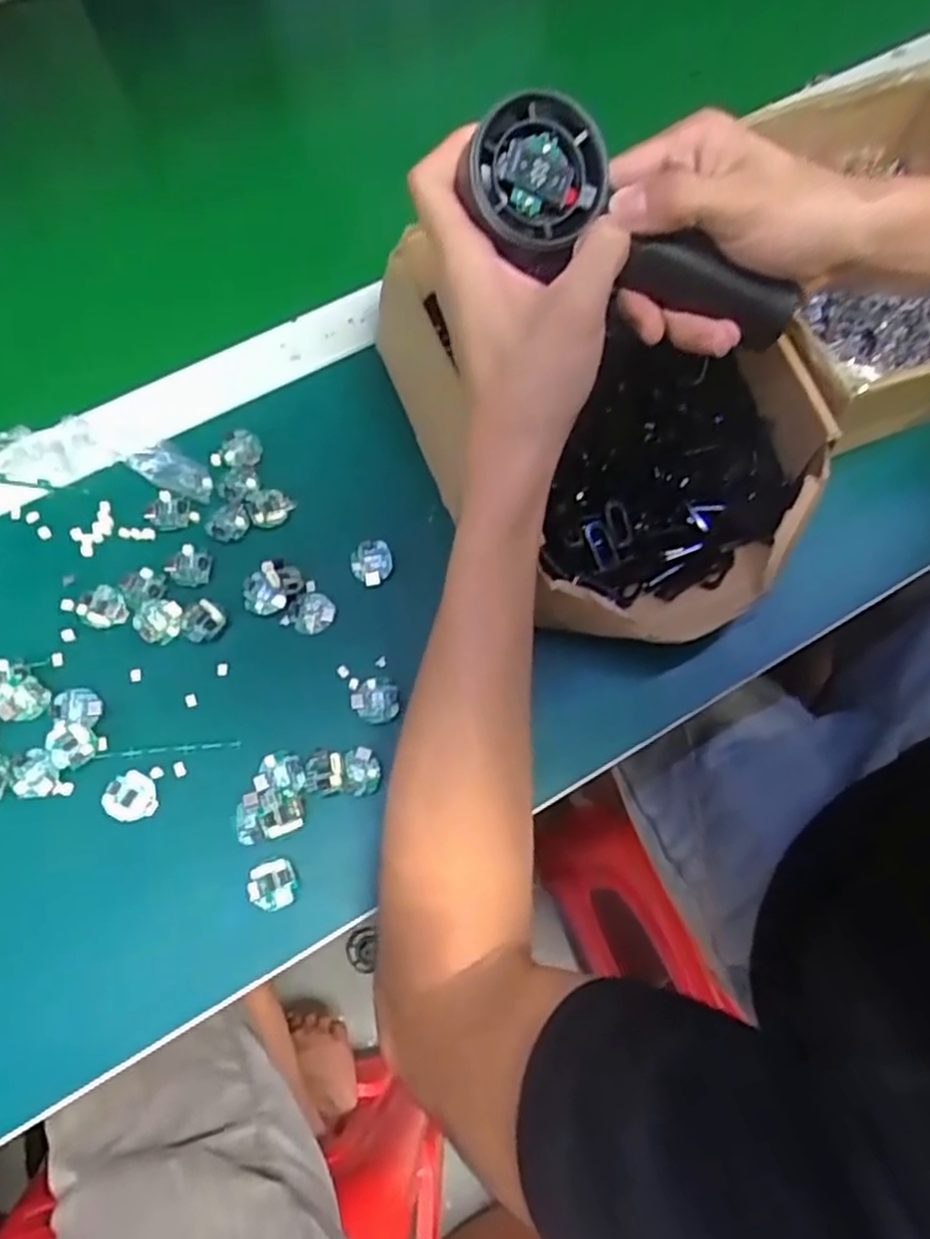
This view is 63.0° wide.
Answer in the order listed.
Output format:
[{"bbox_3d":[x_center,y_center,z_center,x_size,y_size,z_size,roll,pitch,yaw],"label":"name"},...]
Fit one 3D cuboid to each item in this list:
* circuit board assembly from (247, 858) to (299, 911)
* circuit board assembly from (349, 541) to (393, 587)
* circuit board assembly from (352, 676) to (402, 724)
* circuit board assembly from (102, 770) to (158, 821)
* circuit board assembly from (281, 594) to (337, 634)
[{"bbox_3d":[-0.093,0.128,0.367,0.022,0.008,0.023,-12,72,-5],"label":"circuit board assembly"},{"bbox_3d":[-0.051,-0.031,0.420,0.022,0.009,0.024,-10,72,-4],"label":"circuit board assembly"},{"bbox_3d":[-0.044,0.042,0.395,0.024,0.006,0.023,0,72,-1],"label":"circuit board assembly"},{"bbox_3d":[-0.165,0.087,0.374,0.022,0.009,0.023,-11,72,-5],"label":"circuit board assembly"},{"bbox_3d":[-0.083,-0.004,0.409,0.025,0.004,0.022,19,72,5],"label":"circuit board assembly"}]

